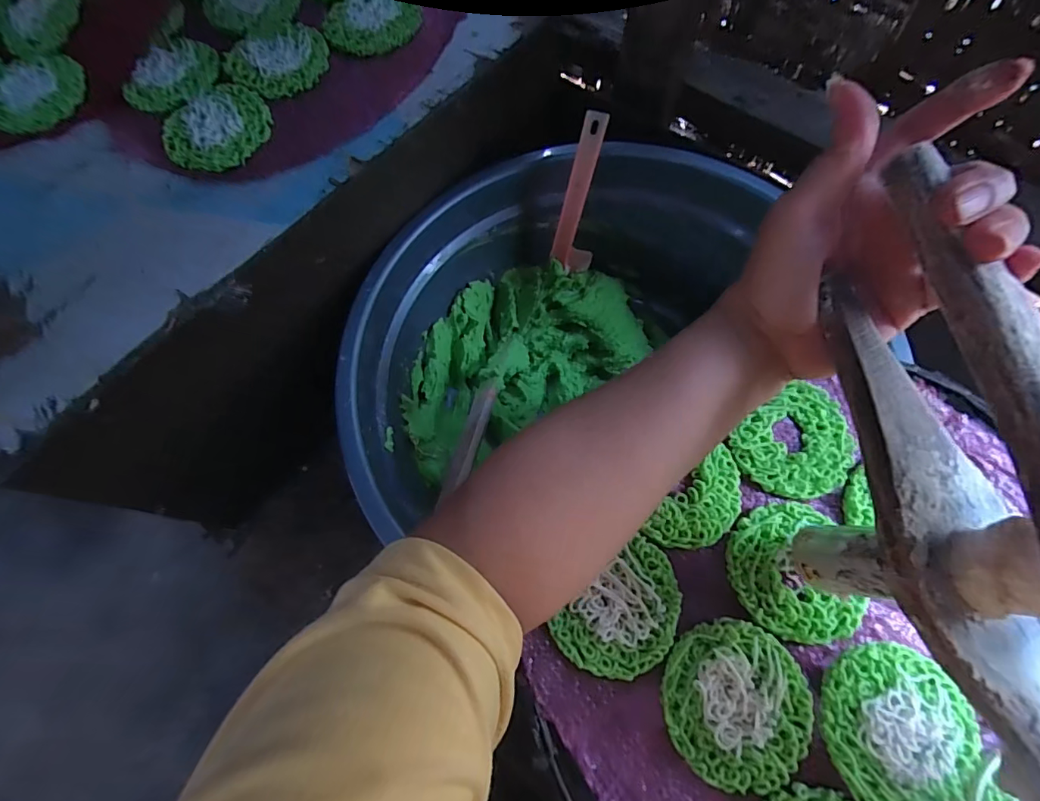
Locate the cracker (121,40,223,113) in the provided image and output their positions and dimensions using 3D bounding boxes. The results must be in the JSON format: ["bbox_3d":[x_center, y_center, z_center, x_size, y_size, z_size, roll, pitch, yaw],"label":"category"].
[{"bbox_3d":[-0.277,-0.258,0.383,0.072,0.006,0.075,-1,68,2],"label":"cracker"}]

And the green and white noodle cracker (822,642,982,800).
[{"bbox_3d":[0.202,0.174,0.254,0.075,0.006,0.078,-1,68,2],"label":"green and white noodle cracker"}]

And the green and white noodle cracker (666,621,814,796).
[{"bbox_3d":[0.119,0.166,0.262,0.077,0.005,0.080,-1,68,2],"label":"green and white noodle cracker"}]

